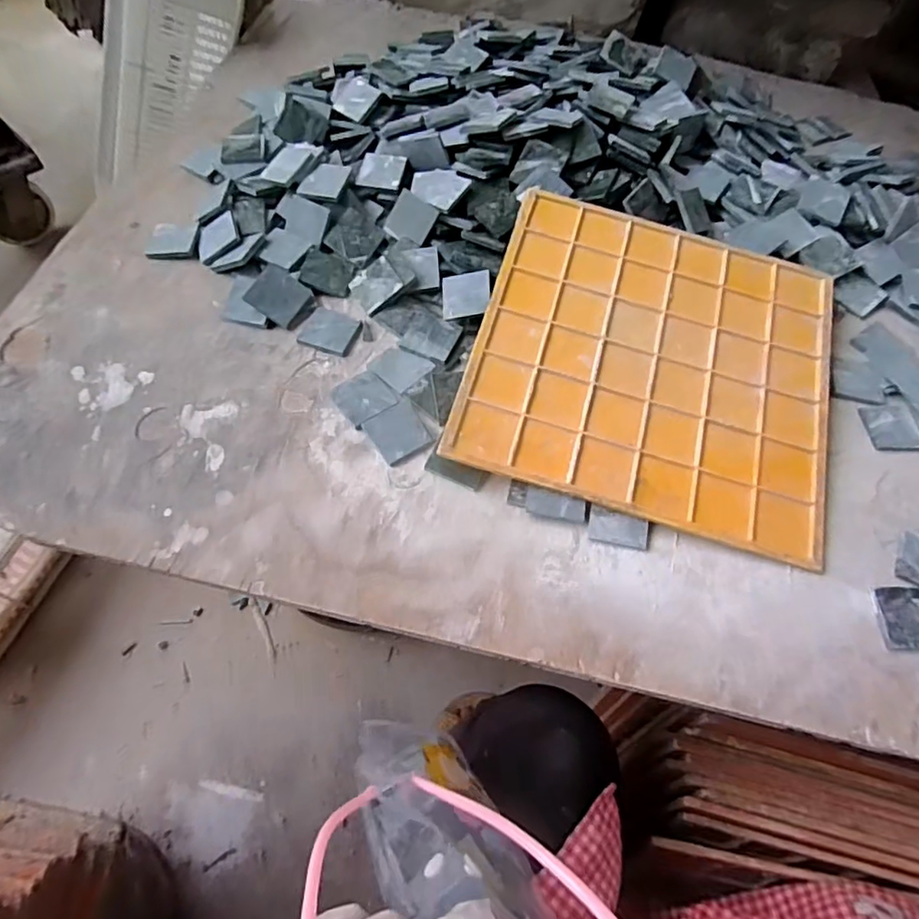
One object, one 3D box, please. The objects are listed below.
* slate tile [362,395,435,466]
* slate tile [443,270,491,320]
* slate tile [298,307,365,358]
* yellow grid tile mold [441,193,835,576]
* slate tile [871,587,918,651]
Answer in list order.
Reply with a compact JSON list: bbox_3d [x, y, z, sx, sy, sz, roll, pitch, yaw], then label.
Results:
[{"bbox_3d":[-0.055,-0.027,0.517,0.048,0.004,0.054,-32,69,-16],"label":"slate tile"},{"bbox_3d":[0.007,-0.165,0.580,0.048,0.005,0.049,-3,76,14],"label":"slate tile"},{"bbox_3d":[-0.127,-0.128,0.570,0.053,0.004,0.047,18,65,7],"label":"slate tile"},{"bbox_3d":[0.180,-0.092,0.533,0.321,0.007,0.305,17,69,4],"label":"yellow grid tile mold"},{"bbox_3d":[0.354,0.124,0.452,0.053,0.006,0.048,0,64,-1],"label":"slate tile"}]

